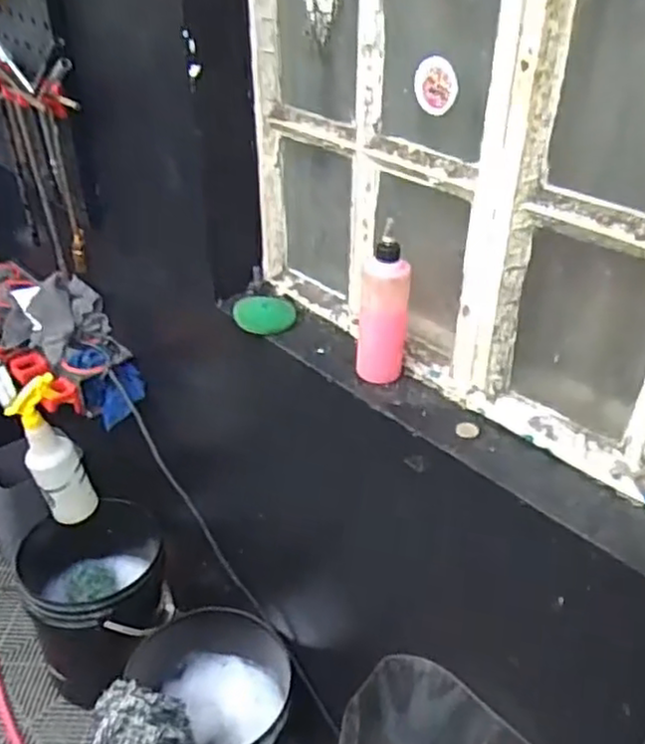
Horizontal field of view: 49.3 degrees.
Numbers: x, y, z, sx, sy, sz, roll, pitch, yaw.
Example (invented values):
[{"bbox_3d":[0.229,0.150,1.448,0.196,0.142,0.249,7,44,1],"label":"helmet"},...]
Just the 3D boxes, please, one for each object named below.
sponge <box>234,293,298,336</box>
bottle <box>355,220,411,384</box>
[{"bbox_3d":[-0.074,-0.075,0.926,0.080,0.018,0.085,-7,37,-9],"label":"sponge"},{"bbox_3d":[0.067,-0.070,0.784,0.055,0.169,0.046,3,36,5],"label":"bottle"}]

